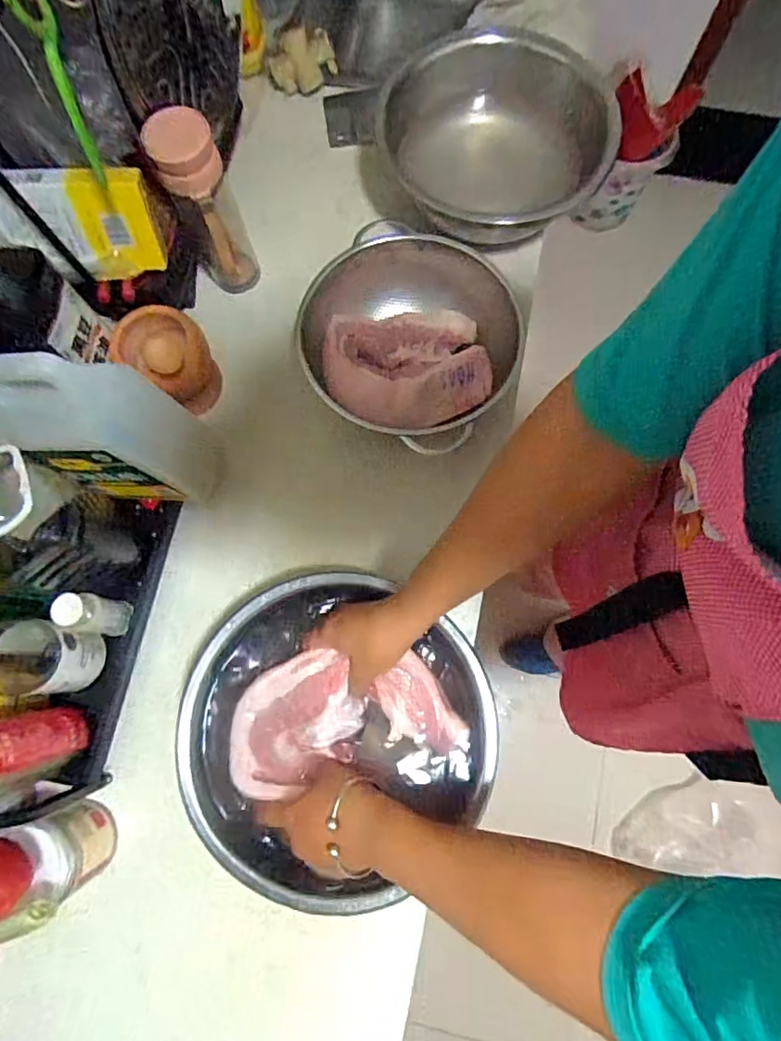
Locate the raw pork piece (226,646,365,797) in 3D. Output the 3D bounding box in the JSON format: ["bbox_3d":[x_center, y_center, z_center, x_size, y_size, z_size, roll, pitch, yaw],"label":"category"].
[{"bbox_3d":[-0.097,0.193,0.511,0.137,0.034,0.105,-25,78,-4],"label":"raw pork piece"}]

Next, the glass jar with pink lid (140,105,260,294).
[{"bbox_3d":[-0.202,-0.345,0.598,0.064,0.205,0.066,0,77,1],"label":"glass jar with pink lid"}]

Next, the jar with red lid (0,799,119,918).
[{"bbox_3d":[-0.313,0.307,0.481,0.061,0.141,0.077,-22,78,-4],"label":"jar with red lid"}]

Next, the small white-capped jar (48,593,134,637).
[{"bbox_3d":[-0.302,0.094,0.536,0.033,0.095,0.036,0,77,1],"label":"small white-capped jar"}]

